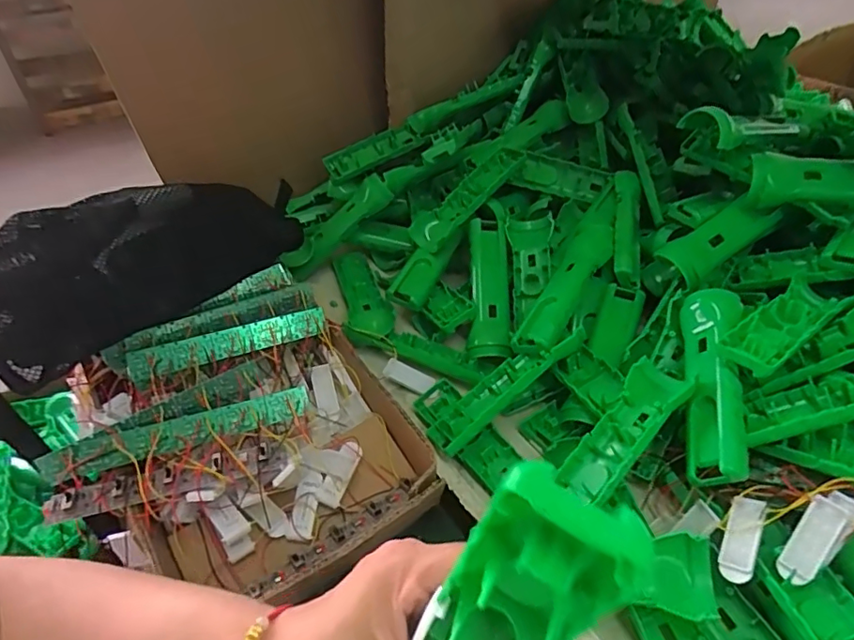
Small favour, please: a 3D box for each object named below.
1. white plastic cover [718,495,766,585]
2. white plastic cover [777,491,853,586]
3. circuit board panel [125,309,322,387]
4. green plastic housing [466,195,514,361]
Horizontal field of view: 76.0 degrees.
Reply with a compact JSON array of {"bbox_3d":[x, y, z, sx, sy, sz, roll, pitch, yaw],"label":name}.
[{"bbox_3d":[0.216,0.150,0.376,0.021,0.005,0.058,4,59,45],"label":"white plastic cover"},{"bbox_3d":[0.258,0.142,0.359,0.071,0.016,0.026,-46,55,-6],"label":"white plastic cover"},{"bbox_3d":[-0.173,0.020,0.492,0.170,0.028,0.006,-17,8,-29],"label":"circuit board panel"},{"bbox_3d":[0.069,-0.047,0.598,0.044,0.023,0.182,1,70,4],"label":"green plastic housing"}]

